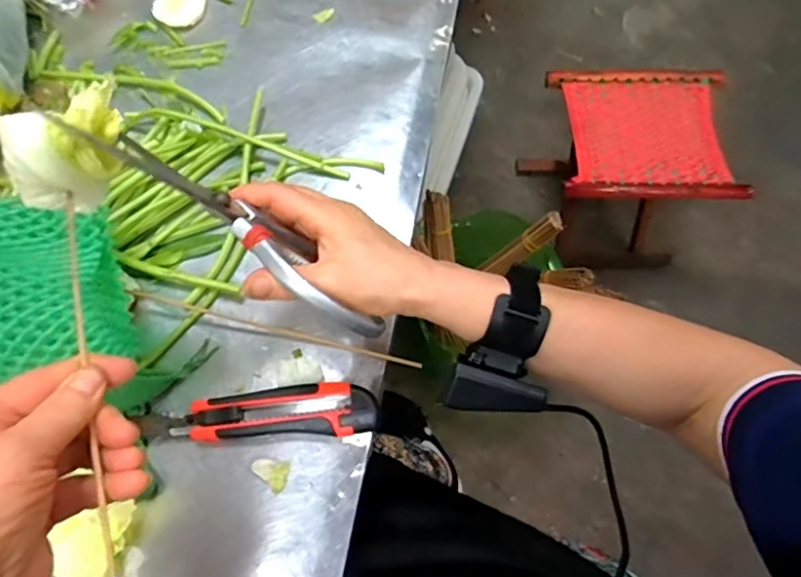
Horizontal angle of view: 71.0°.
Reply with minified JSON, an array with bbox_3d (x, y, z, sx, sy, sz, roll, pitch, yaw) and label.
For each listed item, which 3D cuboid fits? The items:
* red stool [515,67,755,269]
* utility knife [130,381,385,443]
[{"bbox_3d":[0.408,-0.213,1.083,0.292,0.312,0.238,2,70,0],"label":"red stool"},{"bbox_3d":[-0.107,0.094,0.428,0.175,0.016,0.038,-1,70,-1],"label":"utility knife"}]

